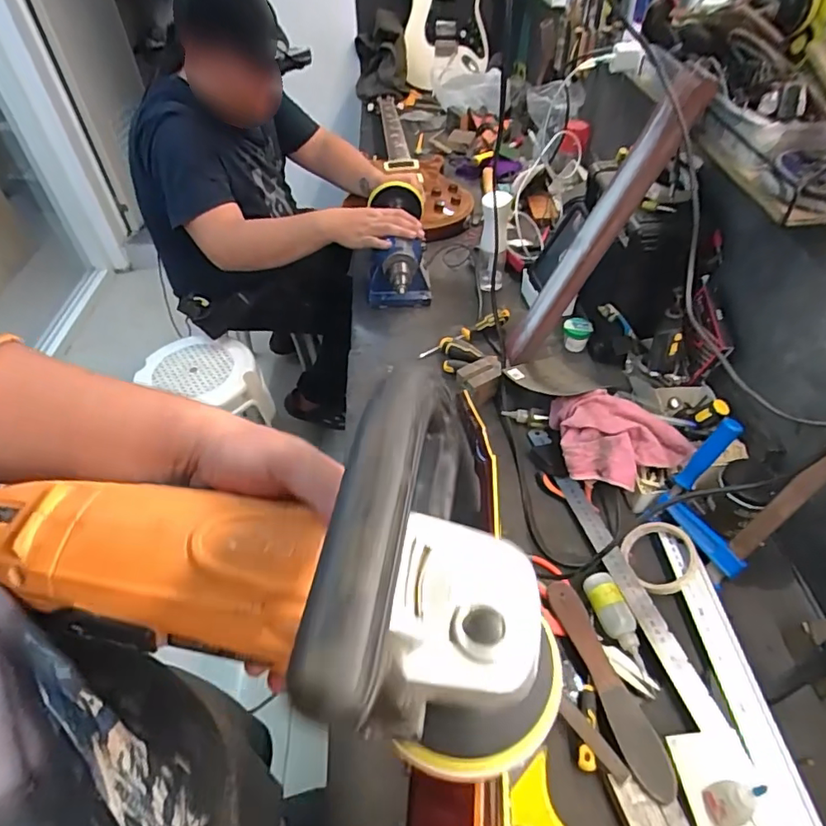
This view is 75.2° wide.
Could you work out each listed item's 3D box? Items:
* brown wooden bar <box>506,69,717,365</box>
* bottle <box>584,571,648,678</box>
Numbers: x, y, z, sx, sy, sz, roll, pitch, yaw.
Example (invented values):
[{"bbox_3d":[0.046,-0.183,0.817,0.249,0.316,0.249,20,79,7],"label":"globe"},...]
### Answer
[{"bbox_3d":[0.257,-0.246,0.779,0.032,0.452,0.053,15,45,-15],"label":"brown wooden bar"},{"bbox_3d":[0.238,0.240,0.623,0.035,0.028,0.112,-14,48,-11],"label":"bottle"}]

